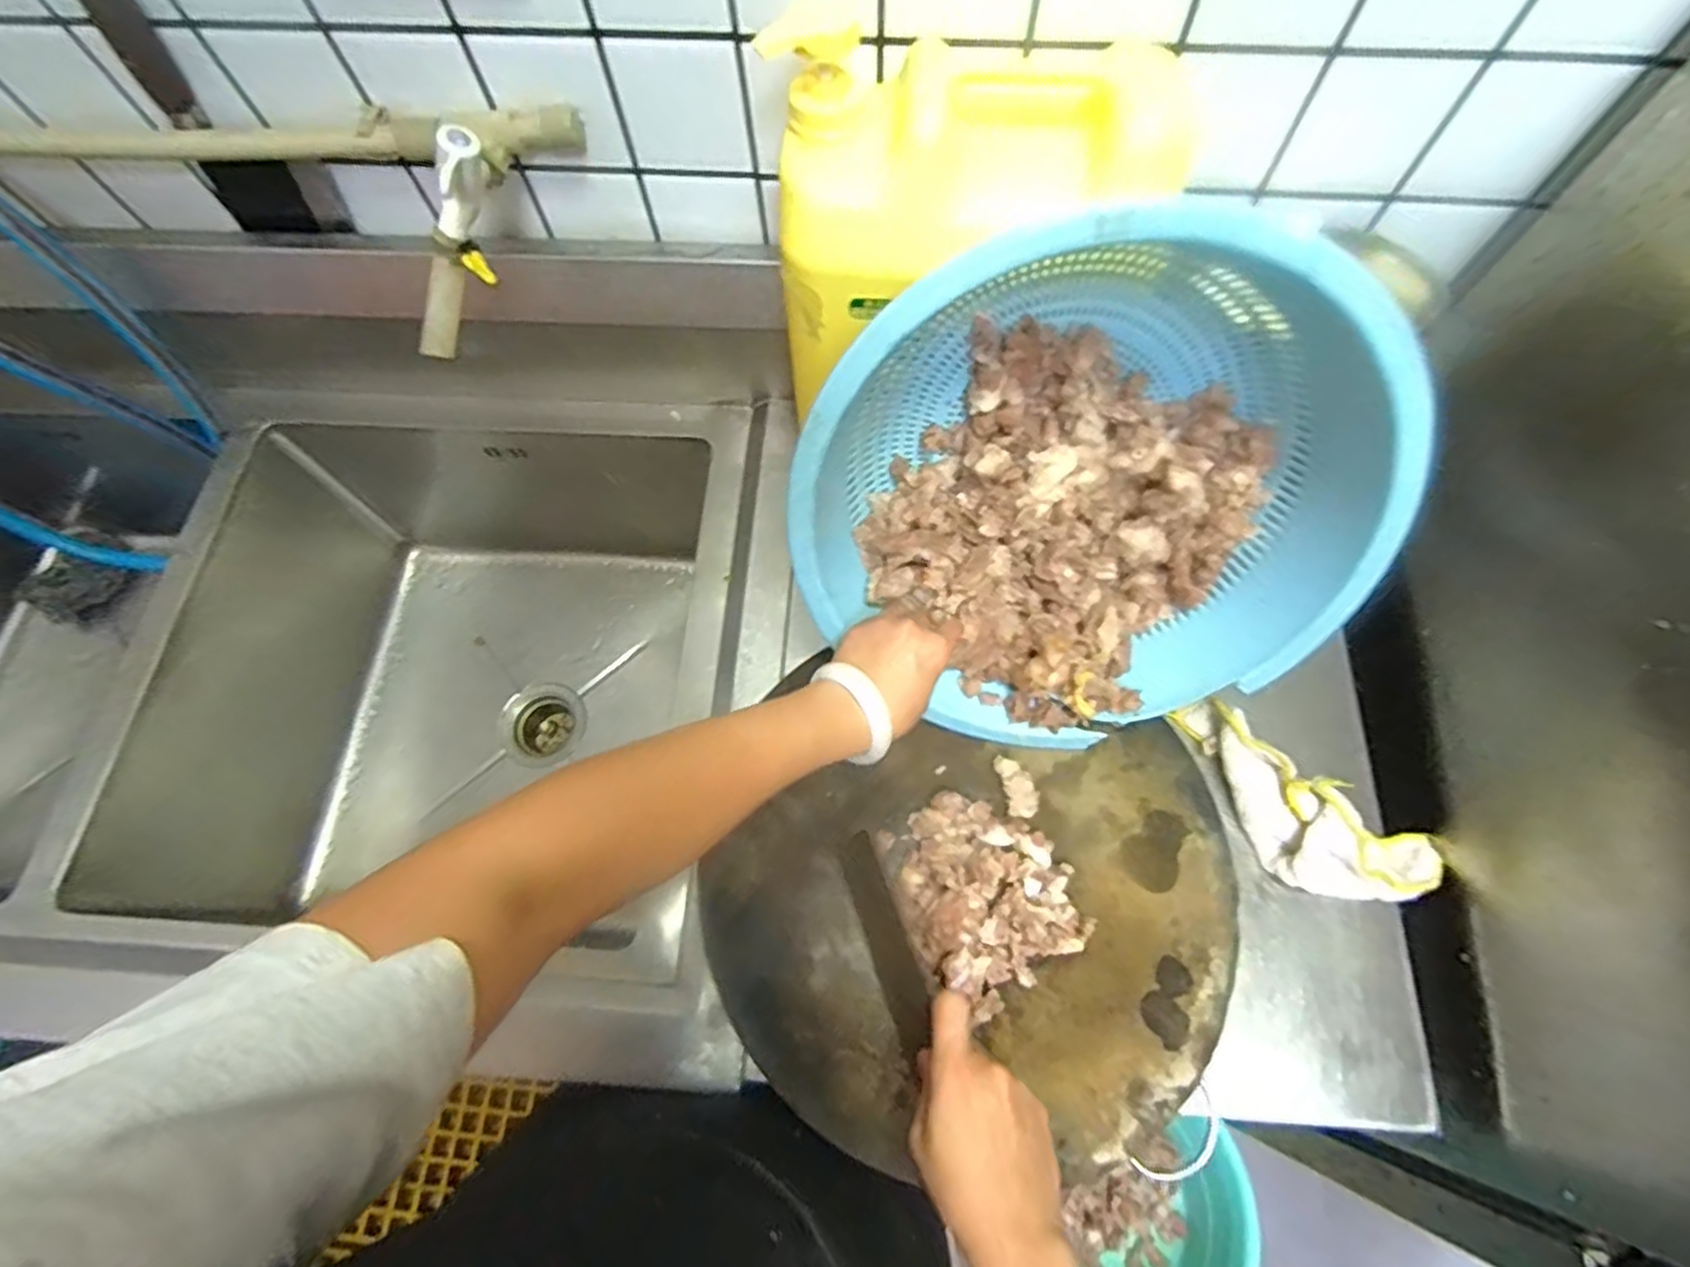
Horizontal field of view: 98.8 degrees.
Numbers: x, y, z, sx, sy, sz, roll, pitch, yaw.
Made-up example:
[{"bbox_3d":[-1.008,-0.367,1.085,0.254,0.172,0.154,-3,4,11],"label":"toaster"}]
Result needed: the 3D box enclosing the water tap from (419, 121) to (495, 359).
[{"bbox_3d":[-0.285,-0.281,0.536,0.041,0.159,0.058,37,32,15],"label":"water tap"}]

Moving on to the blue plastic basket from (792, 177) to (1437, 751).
[{"bbox_3d":[0.163,-0.087,0.498,0.358,0.354,0.169,1,33,18],"label":"blue plastic basket"}]

